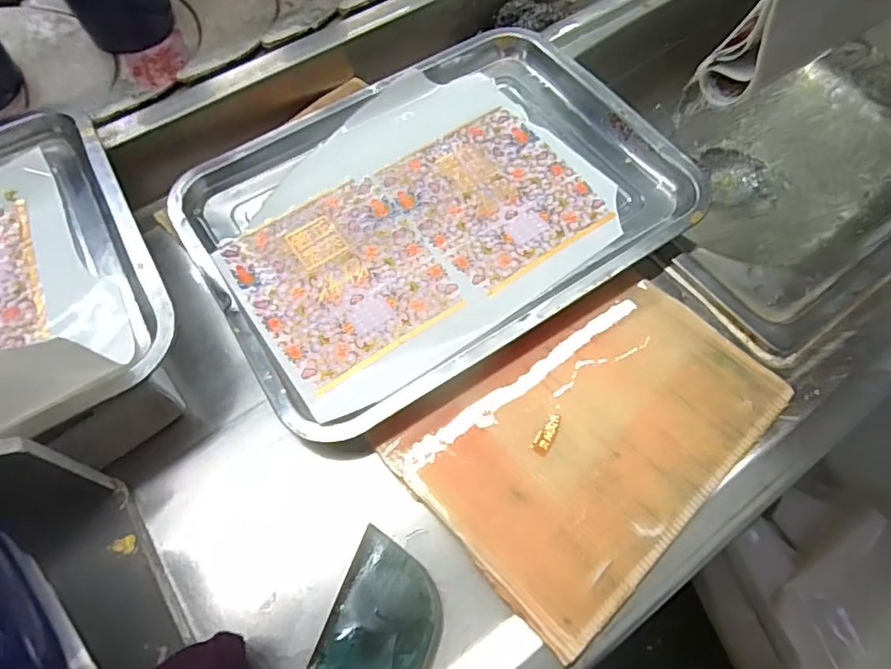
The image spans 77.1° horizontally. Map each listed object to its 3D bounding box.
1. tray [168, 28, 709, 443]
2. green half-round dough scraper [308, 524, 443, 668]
[{"bbox_3d":[-0.006,-0.106,0.421,0.341,0.031,0.256,-29,68,-16],"label":"tray"},{"bbox_3d":[-0.034,0.160,0.298,0.060,0.004,0.092,19,66,7],"label":"green half-round dough scraper"}]

